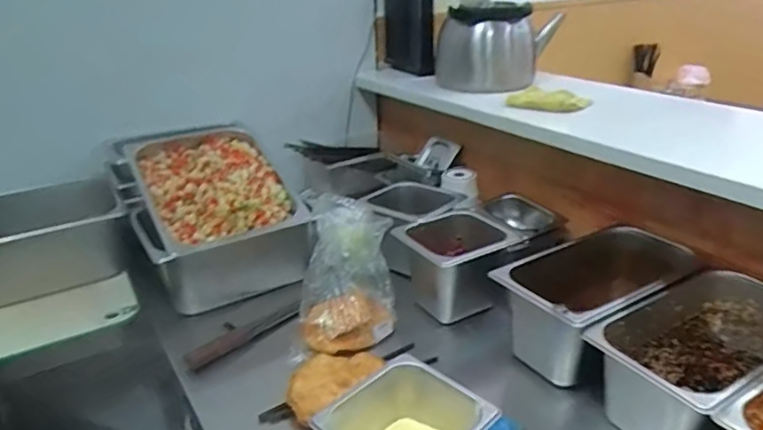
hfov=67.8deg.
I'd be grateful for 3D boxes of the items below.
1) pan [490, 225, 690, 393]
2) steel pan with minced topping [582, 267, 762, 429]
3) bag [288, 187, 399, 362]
[{"bbox_3d":[0.362,0.140,0.942,0.340,0.145,0.186,-18,29,-31],"label":"pan"},{"bbox_3d":[0.451,0.206,0.794,0.301,0.131,0.177,-16,29,-28],"label":"steel pan with minced topping"},{"bbox_3d":[-0.068,0.103,1.000,0.177,0.237,0.175,-4,25,-4],"label":"bag"}]

